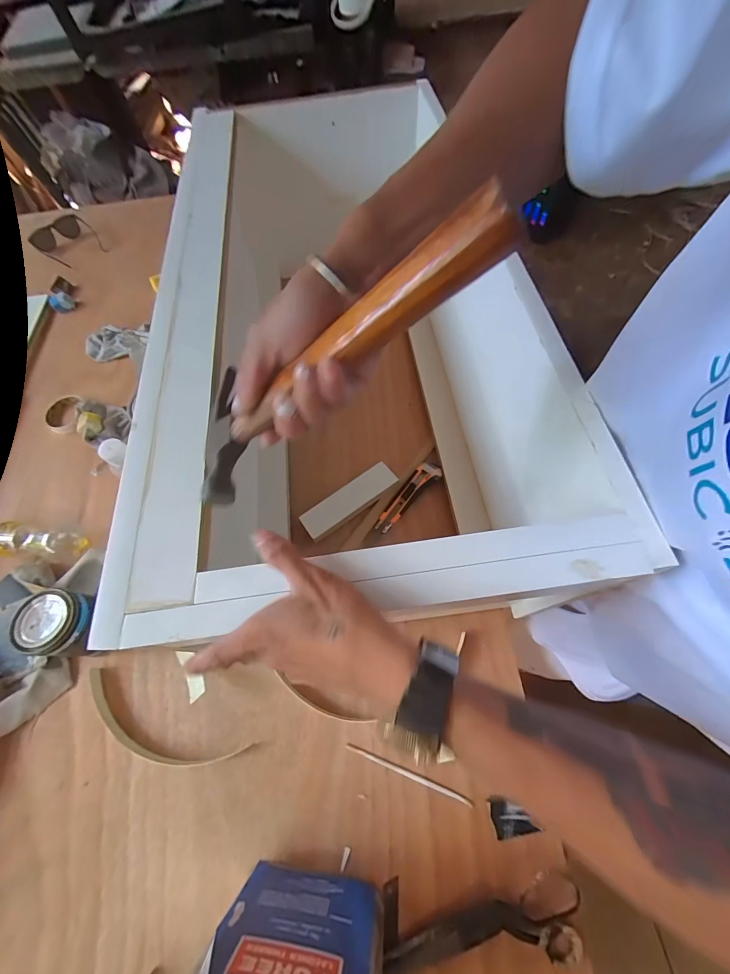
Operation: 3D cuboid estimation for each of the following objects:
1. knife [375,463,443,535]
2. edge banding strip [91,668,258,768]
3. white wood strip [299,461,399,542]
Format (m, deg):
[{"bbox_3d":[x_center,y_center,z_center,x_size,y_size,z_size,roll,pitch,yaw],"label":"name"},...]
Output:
[{"bbox_3d":[0.069,0.014,0.602,0.037,0.018,0.145,41,73,20],"label":"knife"},{"bbox_3d":[-0.275,0.325,0.478,0.250,0.017,0.066,18,66,12],"label":"edge banding strip"},{"bbox_3d":[-0.026,0.021,0.600,0.169,0.018,0.049,-34,67,-13],"label":"white wood strip"}]

